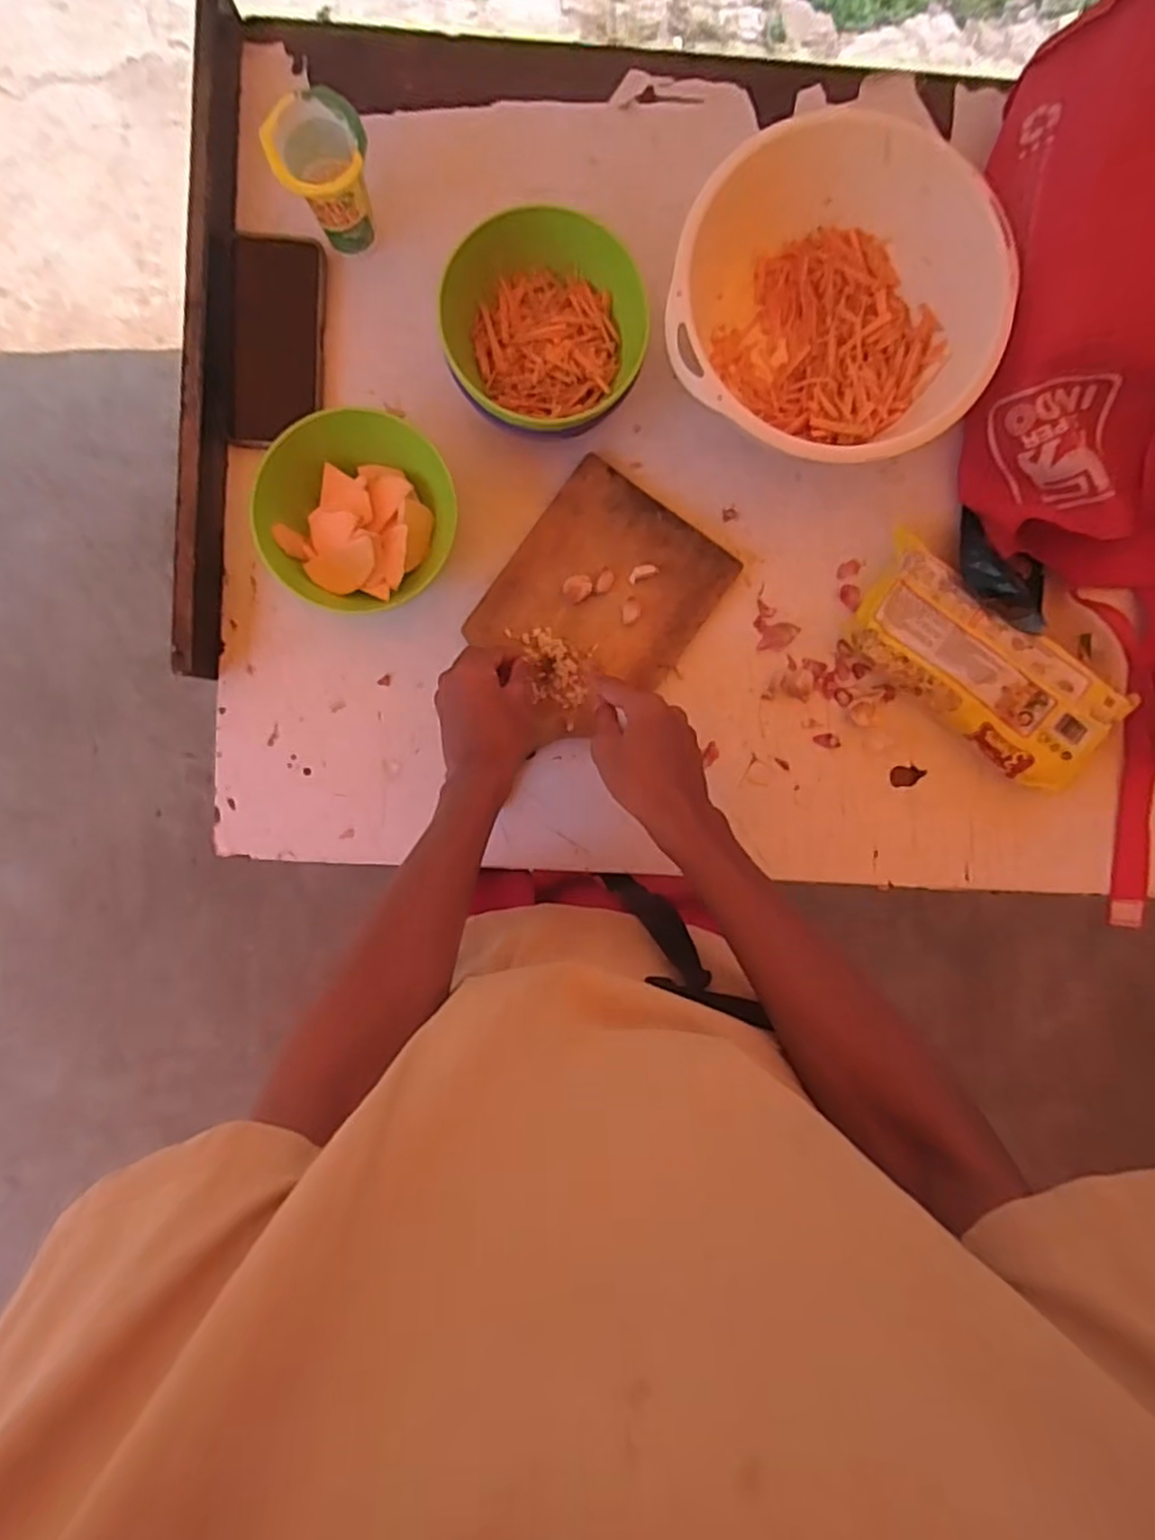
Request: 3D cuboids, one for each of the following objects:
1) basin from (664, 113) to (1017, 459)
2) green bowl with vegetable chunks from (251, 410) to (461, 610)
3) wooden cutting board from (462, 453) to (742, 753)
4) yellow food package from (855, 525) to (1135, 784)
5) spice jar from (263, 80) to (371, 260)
[{"bbox_3d":[0.196,-0.361,0.576,0.239,0.105,0.226,0,92,-2],"label":"basin"},{"bbox_3d":[-0.172,-0.201,0.580,0.141,0.080,0.134,0,92,-2],"label":"green bowl with vegetable chunks"},{"bbox_3d":[0.017,-0.139,0.613,0.161,0.021,0.209,36,87,1],"label":"wooden cutting board"},{"bbox_3d":[0.333,-0.085,0.606,0.226,0.049,0.106,38,92,-3],"label":"yellow food package"},{"bbox_3d":[-0.187,-0.449,0.555,0.070,0.097,0.059,-20,94,0],"label":"spice jar"}]

